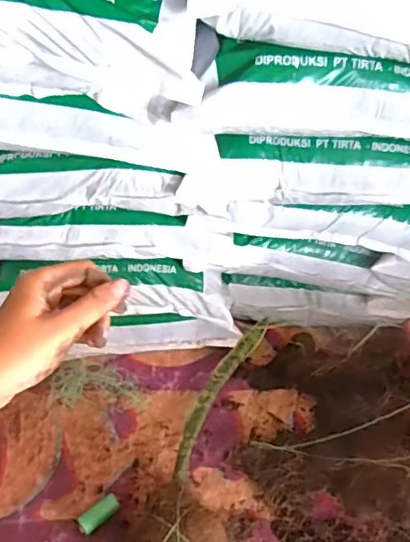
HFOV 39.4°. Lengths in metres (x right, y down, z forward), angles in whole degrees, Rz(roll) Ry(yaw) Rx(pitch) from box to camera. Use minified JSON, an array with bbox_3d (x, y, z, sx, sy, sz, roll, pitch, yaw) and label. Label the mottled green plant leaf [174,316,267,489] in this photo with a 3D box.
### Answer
[{"bbox_3d":[0.015,0.174,0.800,0.042,0.044,0.254,24,56,16],"label":"mottled green plant leaf"}]

